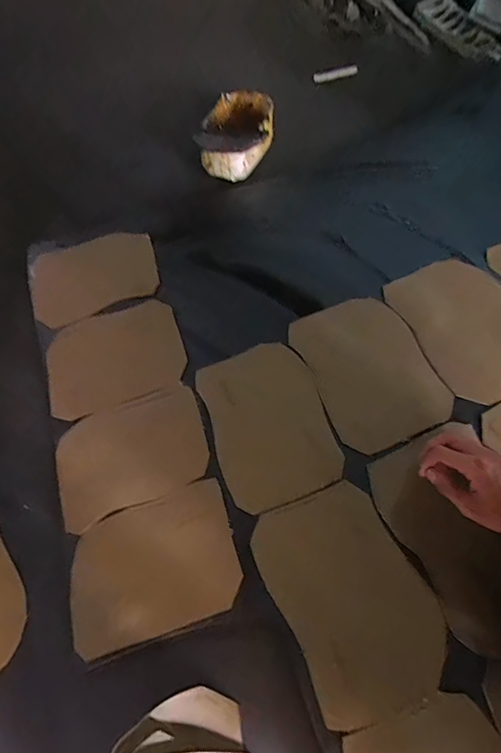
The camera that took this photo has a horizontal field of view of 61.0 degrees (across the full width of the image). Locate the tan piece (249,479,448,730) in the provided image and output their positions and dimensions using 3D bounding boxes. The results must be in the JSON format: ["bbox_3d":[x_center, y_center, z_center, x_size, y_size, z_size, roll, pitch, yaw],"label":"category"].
[{"bbox_3d":[0.121,0.262,0.520,0.174,0.014,0.242,-26,66,-9],"label":"tan piece"}]

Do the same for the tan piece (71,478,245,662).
[{"bbox_3d":[-0.132,0.254,0.579,0.233,0.009,0.166,-21,61,3],"label":"tan piece"}]

